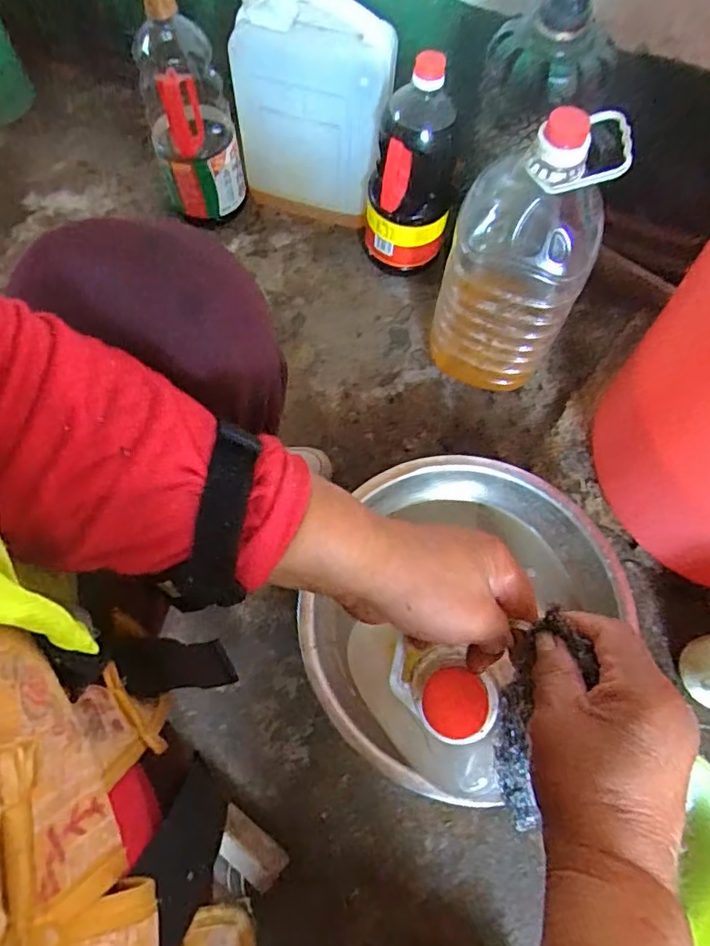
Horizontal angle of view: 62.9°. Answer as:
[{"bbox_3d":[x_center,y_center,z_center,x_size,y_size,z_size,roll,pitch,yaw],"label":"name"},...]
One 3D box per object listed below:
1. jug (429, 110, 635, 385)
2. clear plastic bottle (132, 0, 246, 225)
[{"bbox_3d":[0.183,-0.236,0.681,0.149,0.337,0.129,18,68,5],"label":"jug"},{"bbox_3d":[-0.230,-0.509,0.790,0.116,0.262,0.121,-9,68,-6],"label":"clear plastic bottle"}]

